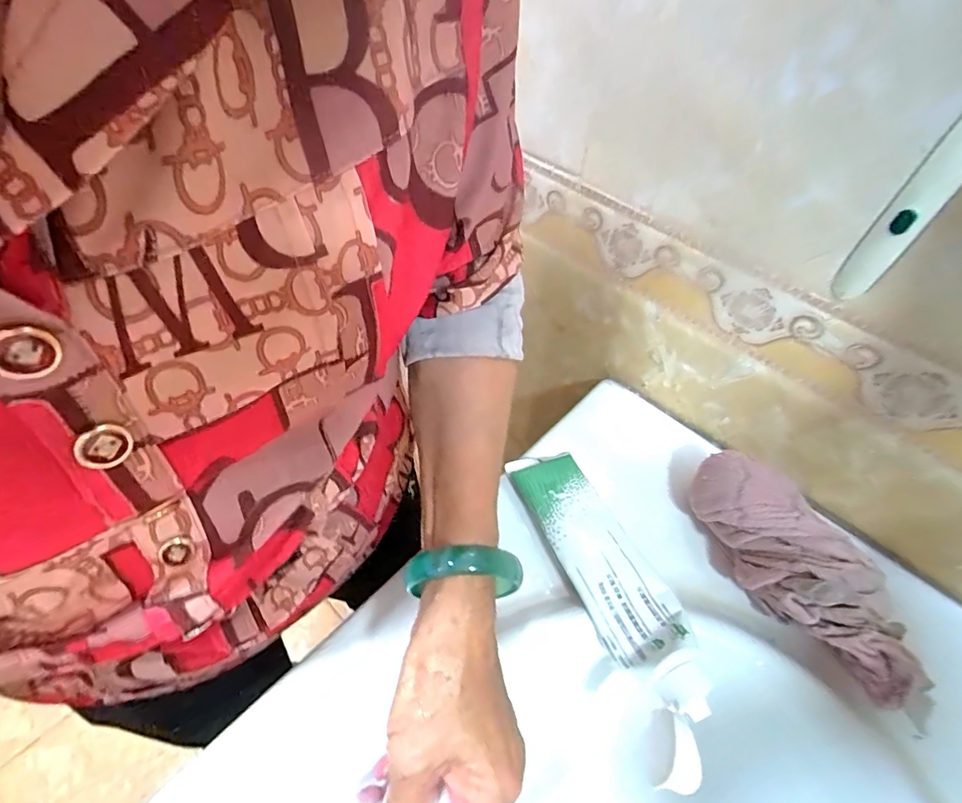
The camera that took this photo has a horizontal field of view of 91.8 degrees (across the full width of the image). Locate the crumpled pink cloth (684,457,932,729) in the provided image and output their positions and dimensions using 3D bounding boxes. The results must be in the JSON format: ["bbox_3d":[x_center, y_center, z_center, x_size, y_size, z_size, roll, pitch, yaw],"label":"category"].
[{"bbox_3d":[0.199,0.108,0.294,0.055,0.057,0.169,-17,53,-14],"label":"crumpled pink cloth"}]

